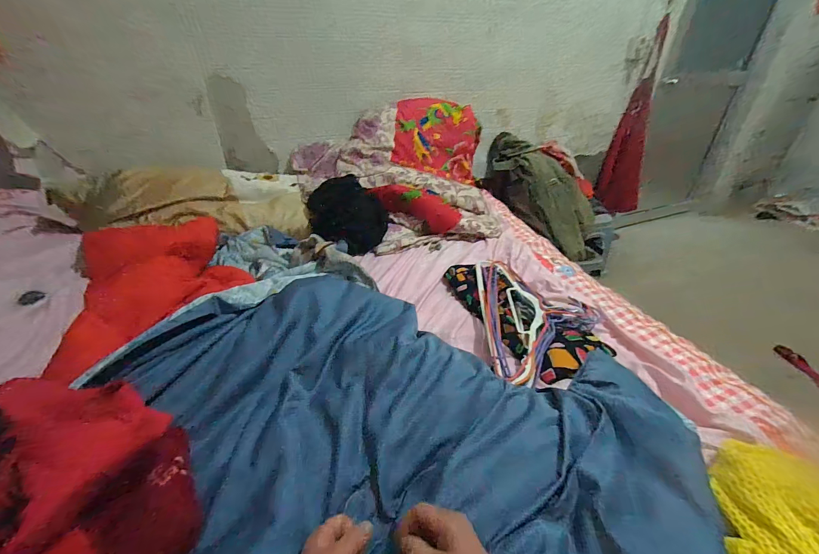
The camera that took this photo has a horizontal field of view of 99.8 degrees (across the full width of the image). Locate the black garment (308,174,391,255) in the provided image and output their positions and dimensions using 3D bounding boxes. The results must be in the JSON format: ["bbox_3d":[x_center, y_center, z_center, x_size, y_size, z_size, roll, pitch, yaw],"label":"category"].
[{"bbox_3d":[-0.200,-0.204,1.097,0.262,0.147,0.193,19,38,25],"label":"black garment"}]

